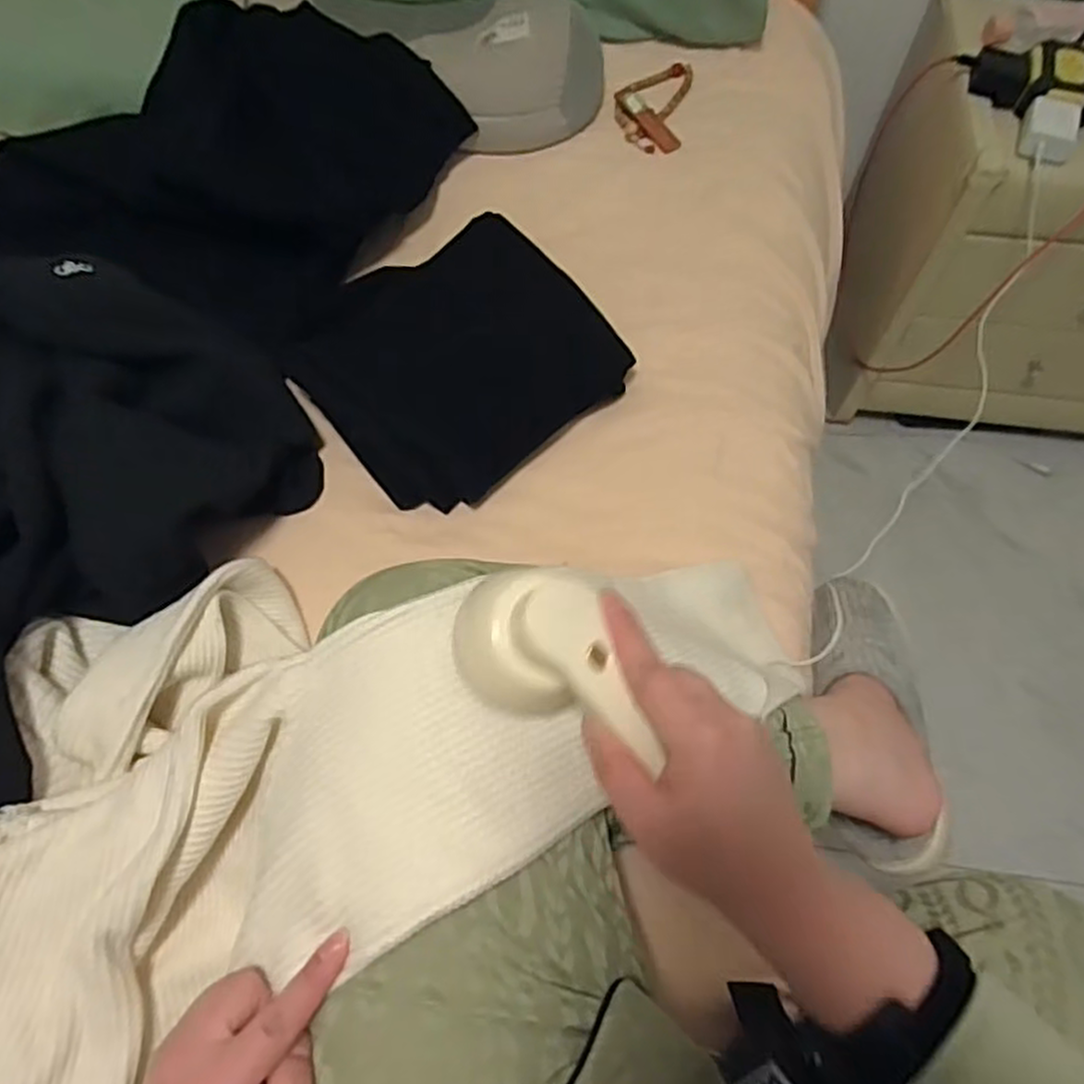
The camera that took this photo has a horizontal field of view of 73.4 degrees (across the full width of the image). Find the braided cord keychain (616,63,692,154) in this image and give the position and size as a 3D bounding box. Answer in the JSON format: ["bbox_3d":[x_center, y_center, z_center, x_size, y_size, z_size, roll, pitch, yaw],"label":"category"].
[{"bbox_3d":[0.135,-0.541,0.896,0.085,0.022,0.157,10,64,6],"label":"braided cord keychain"}]

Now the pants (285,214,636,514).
[{"bbox_3d":[-0.093,-0.191,0.694,0.259,0.063,0.281,-38,69,-16],"label":"pants"}]

